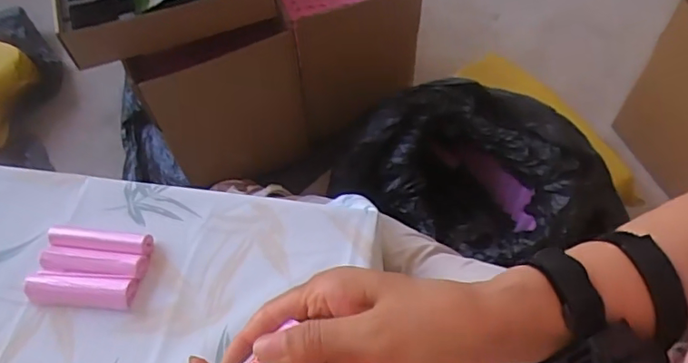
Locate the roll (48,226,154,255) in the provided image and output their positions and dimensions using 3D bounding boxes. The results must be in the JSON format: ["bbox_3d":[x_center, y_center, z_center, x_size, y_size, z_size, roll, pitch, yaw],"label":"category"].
[{"bbox_3d":[-0.284,0.072,0.644,0.122,0.021,0.026,4,59,6],"label":"roll"}]

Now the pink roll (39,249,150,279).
[{"bbox_3d":[-0.287,0.098,0.635,0.122,0.022,0.028,3,59,5],"label":"pink roll"}]

